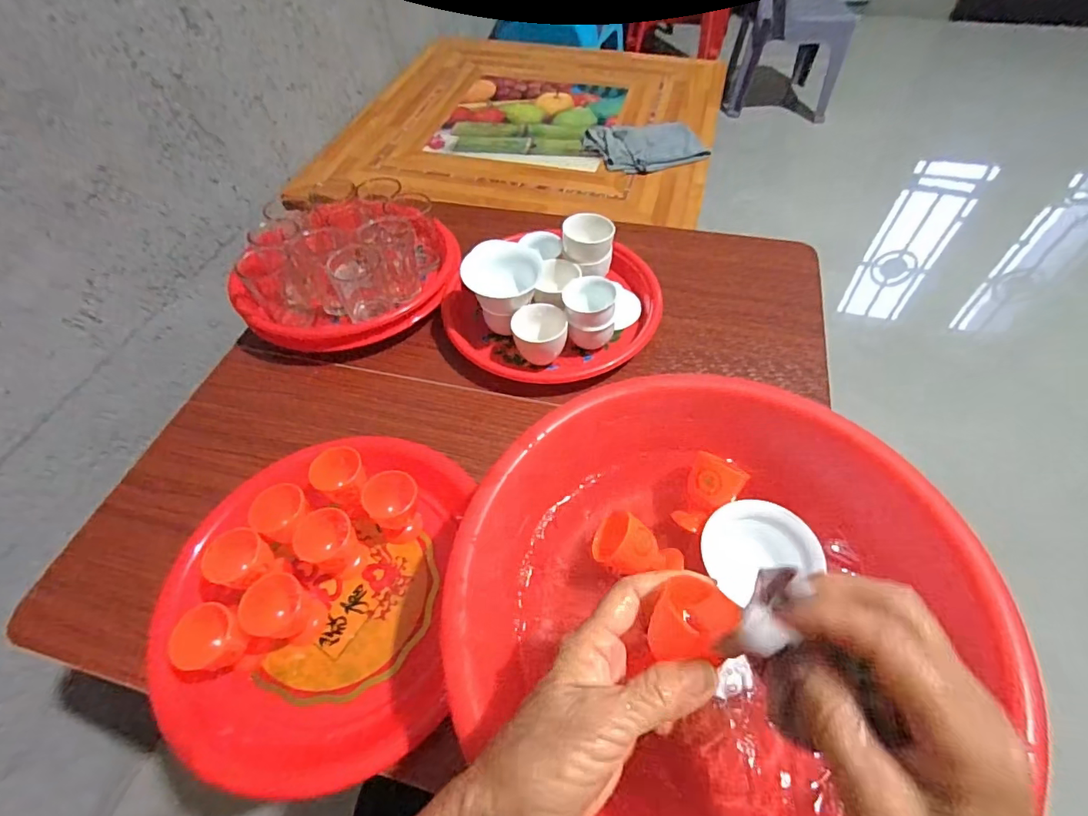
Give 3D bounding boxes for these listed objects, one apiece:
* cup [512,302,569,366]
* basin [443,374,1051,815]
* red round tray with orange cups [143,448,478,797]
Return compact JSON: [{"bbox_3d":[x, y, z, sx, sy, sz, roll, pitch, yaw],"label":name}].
[{"bbox_3d":[-0.004,-0.079,0.528,0.055,0.038,0.052,-2,54,2],"label":"cup"},{"bbox_3d":[0.103,0.130,0.335,0.307,0.099,0.285,-2,54,2],"label":"basin"},{"bbox_3d":[-0.184,0.137,0.380,0.221,0.067,0.239,-2,54,2],"label":"red round tray with orange cups"}]

